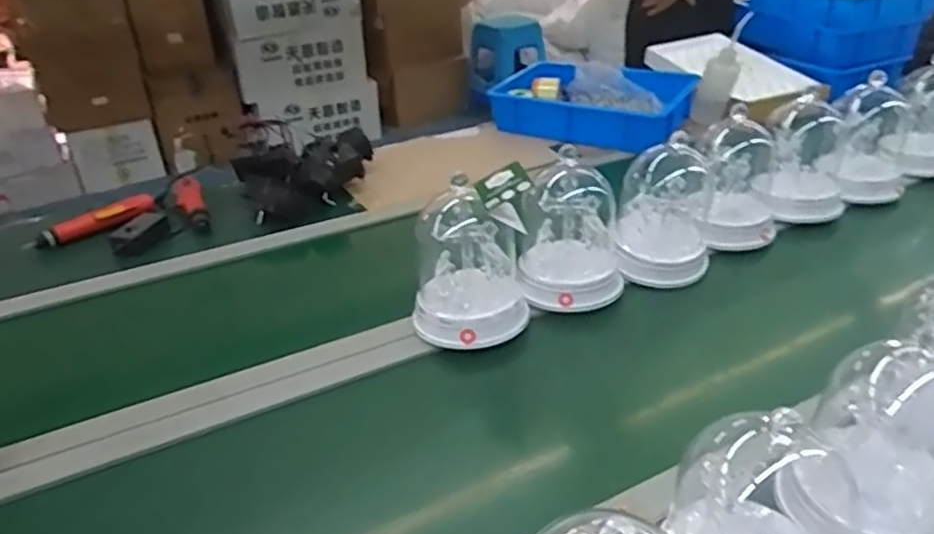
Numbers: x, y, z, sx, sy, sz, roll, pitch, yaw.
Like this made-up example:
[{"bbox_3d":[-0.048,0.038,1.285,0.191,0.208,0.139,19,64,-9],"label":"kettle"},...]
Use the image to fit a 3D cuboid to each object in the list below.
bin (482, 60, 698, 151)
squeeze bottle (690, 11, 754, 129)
[{"bbox_3d":[0.291,-0.383,1.587,0.437,0.101,0.311,12,34,23],"label":"bin"},{"bbox_3d":[0.577,-0.448,1.528,0.079,0.261,0.066,5,18,-45],"label":"squeeze bottle"}]

